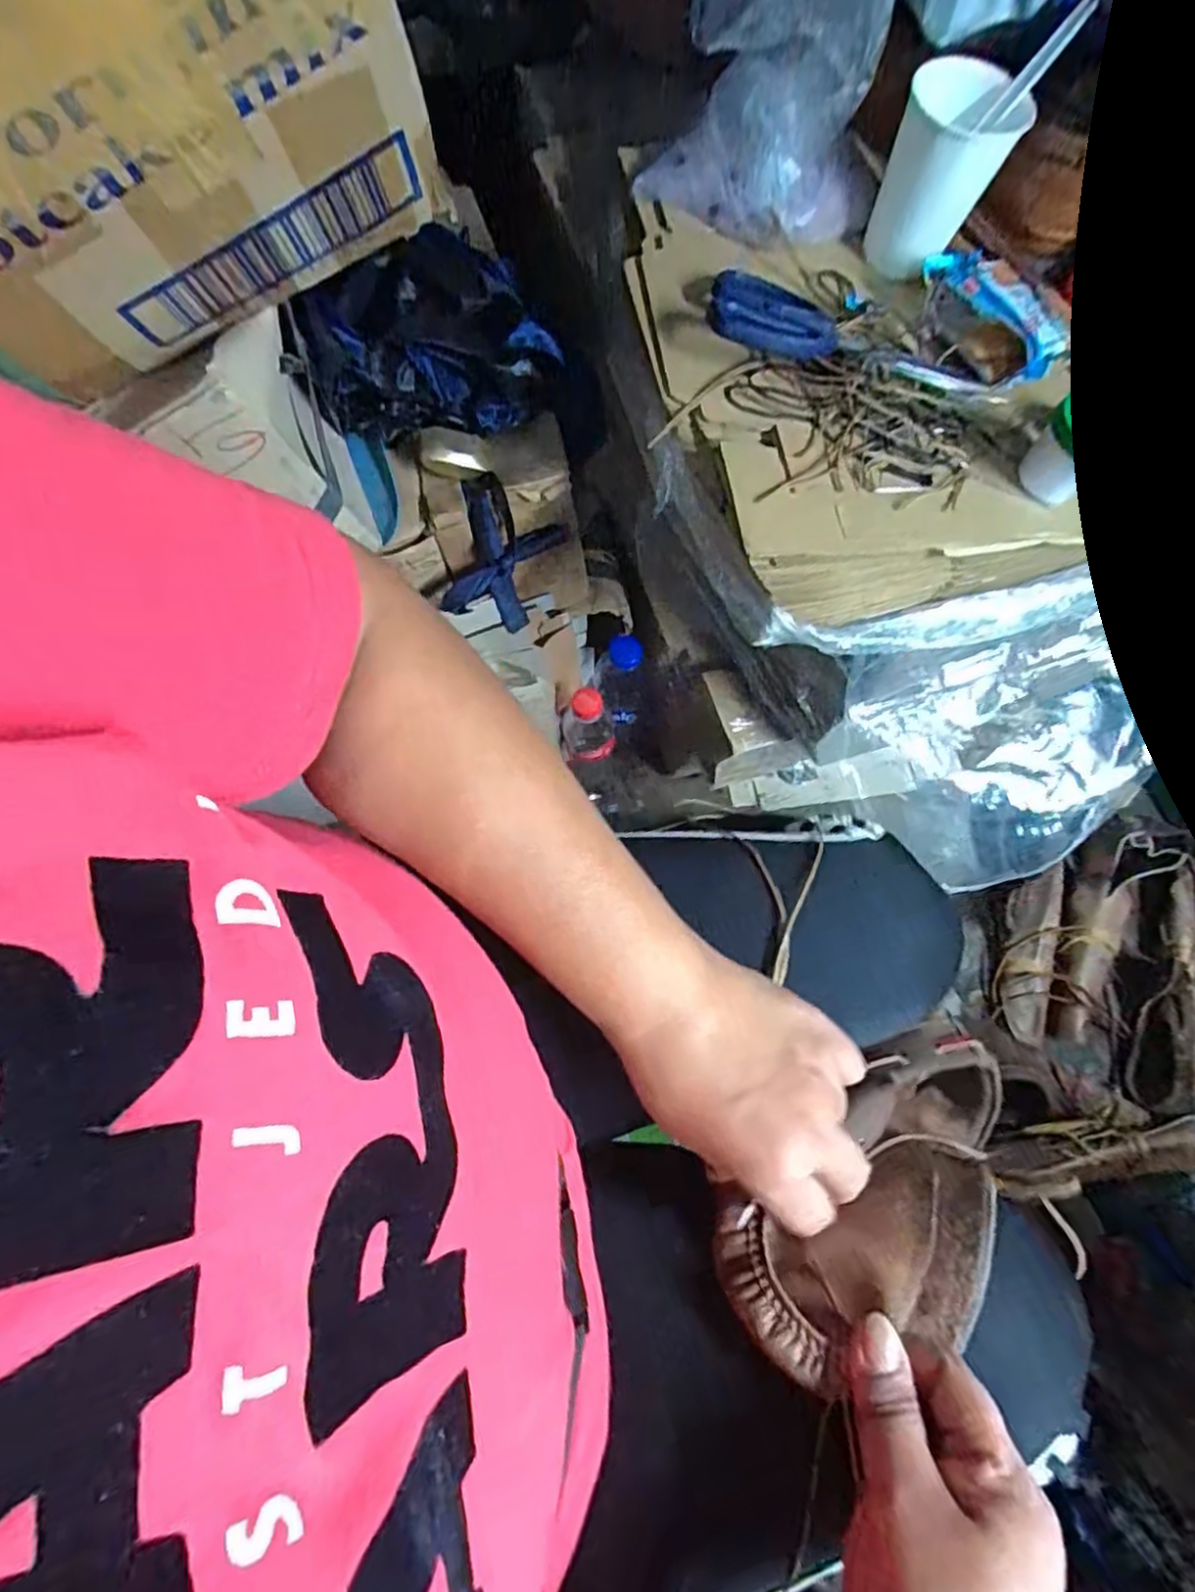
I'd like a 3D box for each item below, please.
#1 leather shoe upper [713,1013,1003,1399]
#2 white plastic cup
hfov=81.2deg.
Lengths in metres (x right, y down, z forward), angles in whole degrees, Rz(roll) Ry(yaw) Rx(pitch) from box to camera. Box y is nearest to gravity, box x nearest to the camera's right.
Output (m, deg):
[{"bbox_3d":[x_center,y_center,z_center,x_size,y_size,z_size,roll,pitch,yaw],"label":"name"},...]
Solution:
[{"bbox_3d":[0.142,0.185,0.341,0.204,0.058,0.089,-29,73,-35],"label":"leather shoe upper"},{"bbox_3d":[0.211,-0.383,0.426,0.065,0.073,0.073,23,71,6],"label":"white plastic cup"}]

